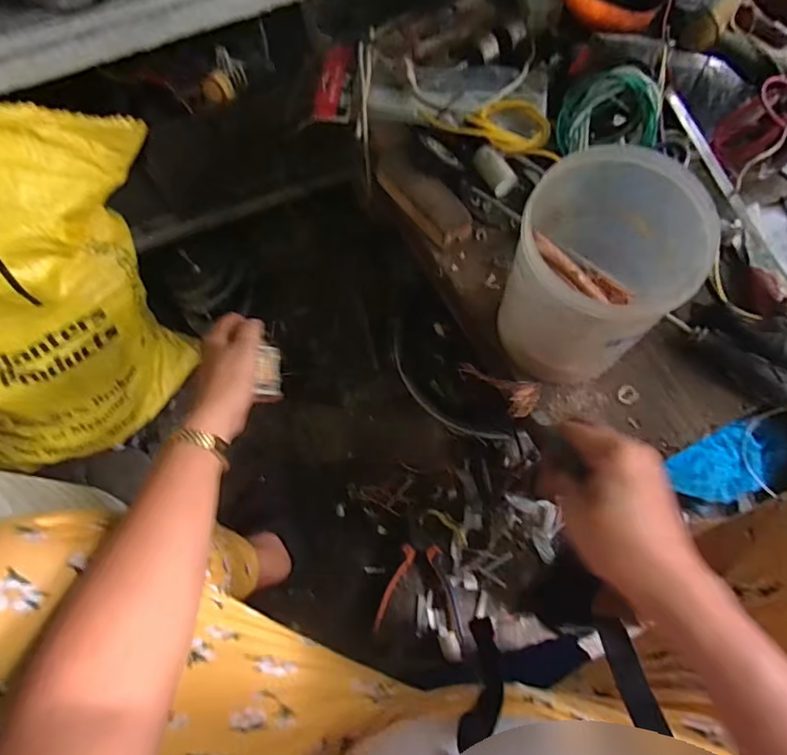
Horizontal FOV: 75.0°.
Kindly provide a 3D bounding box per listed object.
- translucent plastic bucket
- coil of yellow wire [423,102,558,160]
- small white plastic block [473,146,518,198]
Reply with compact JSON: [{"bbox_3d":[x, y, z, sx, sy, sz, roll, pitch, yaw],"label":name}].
[{"bbox_3d":[0.169,-0.089,0.435,0.134,0.156,0.130,-1,71,2],"label":"translucent plastic bucket"},{"bbox_3d":[0.115,-0.287,0.573,0.153,0.017,0.060,22,74,9],"label":"coil of yellow wire"},{"bbox_3d":[0.114,-0.233,0.579,0.023,0.021,0.059,-31,73,-8],"label":"small white plastic block"}]

